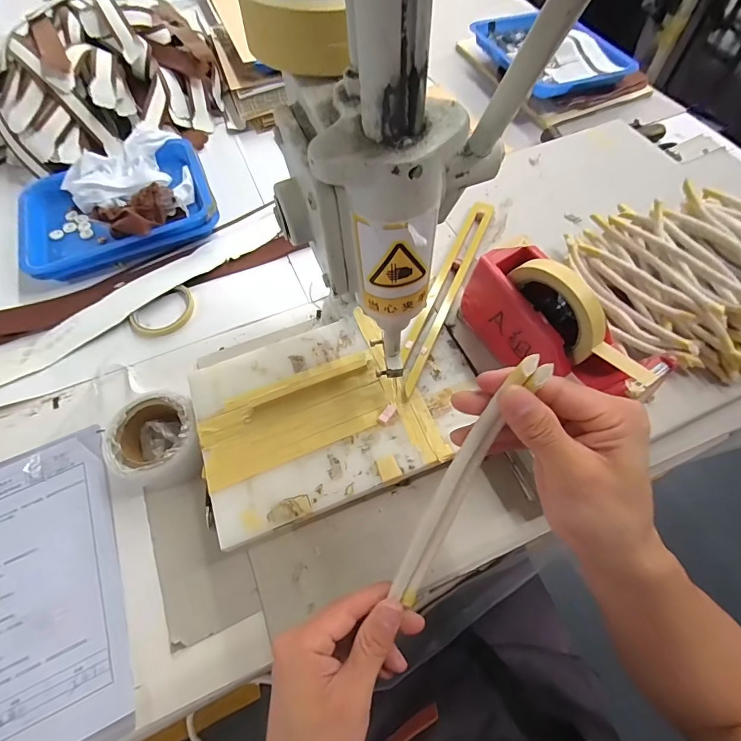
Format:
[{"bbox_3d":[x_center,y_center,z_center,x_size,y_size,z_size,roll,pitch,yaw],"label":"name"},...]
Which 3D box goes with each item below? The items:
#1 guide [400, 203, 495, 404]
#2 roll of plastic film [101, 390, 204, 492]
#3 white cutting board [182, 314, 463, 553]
[{"bbox_3d":[0.092,-0.101,0.491,0.033,0.011,0.310,22,66,14],"label":"guide"},{"bbox_3d":[-0.238,0.079,0.458,0.111,0.051,0.101,-1,63,3],"label":"roll of plastic film"},{"bbox_3d":[-0.065,0.045,0.430,0.228,0.009,0.201,-21,64,-7],"label":"white cutting board"}]

